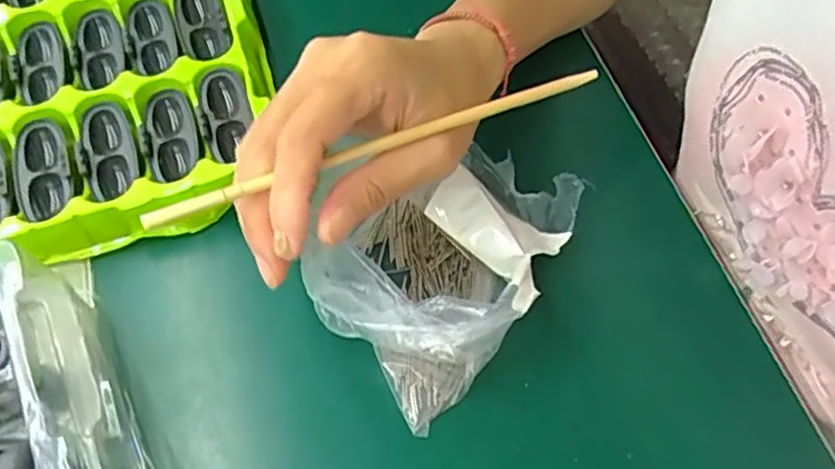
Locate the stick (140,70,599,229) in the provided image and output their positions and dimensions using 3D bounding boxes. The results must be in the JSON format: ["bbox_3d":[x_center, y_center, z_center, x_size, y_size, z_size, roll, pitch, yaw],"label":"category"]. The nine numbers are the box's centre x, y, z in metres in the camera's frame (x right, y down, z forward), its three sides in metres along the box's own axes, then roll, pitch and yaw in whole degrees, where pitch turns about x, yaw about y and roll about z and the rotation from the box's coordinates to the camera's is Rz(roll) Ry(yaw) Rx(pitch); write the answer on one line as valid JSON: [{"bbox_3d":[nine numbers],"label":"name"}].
[{"bbox_3d":[-0.011,-0.037,0.268,0.190,0.006,0.006,-21,63,-15],"label":"stick"}]

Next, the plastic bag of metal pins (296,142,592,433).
[{"bbox_3d":[0.017,0.005,0.327,0.098,0.043,0.139,40,68,20],"label":"plastic bag of metal pins"}]

